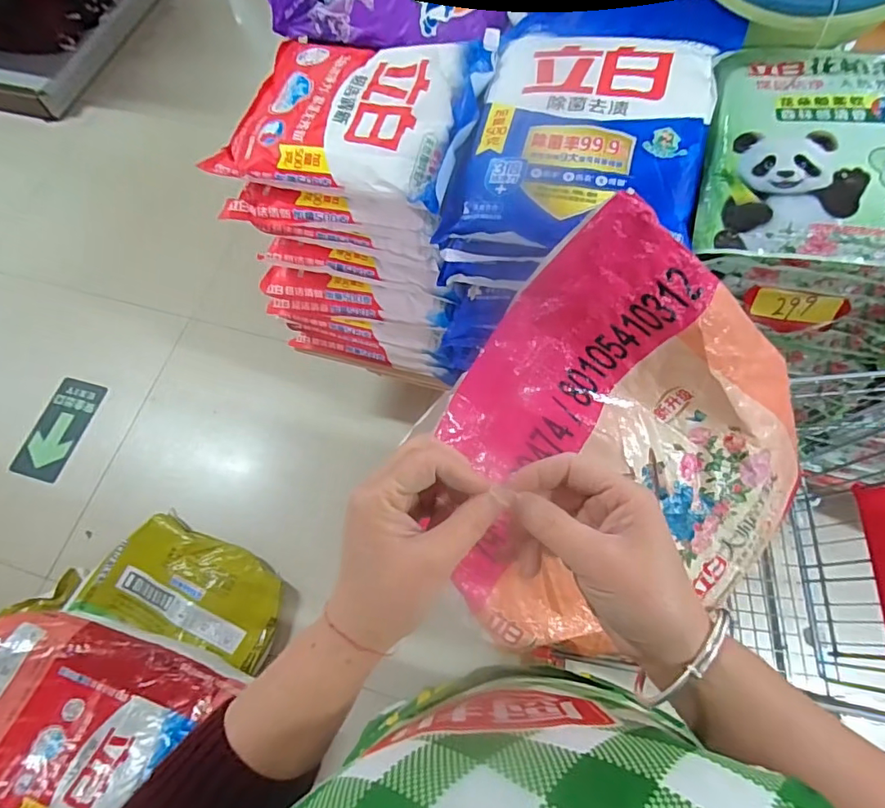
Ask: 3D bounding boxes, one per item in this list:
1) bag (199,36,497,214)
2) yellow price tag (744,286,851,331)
[{"bbox_3d":[-0.142,-0.480,0.848,0.404,0.061,0.321,15,68,9],"label":"bag"},{"bbox_3d":[0.523,-0.140,0.777,0.131,0.069,0.012,11,43,17],"label":"yellow price tag"}]

